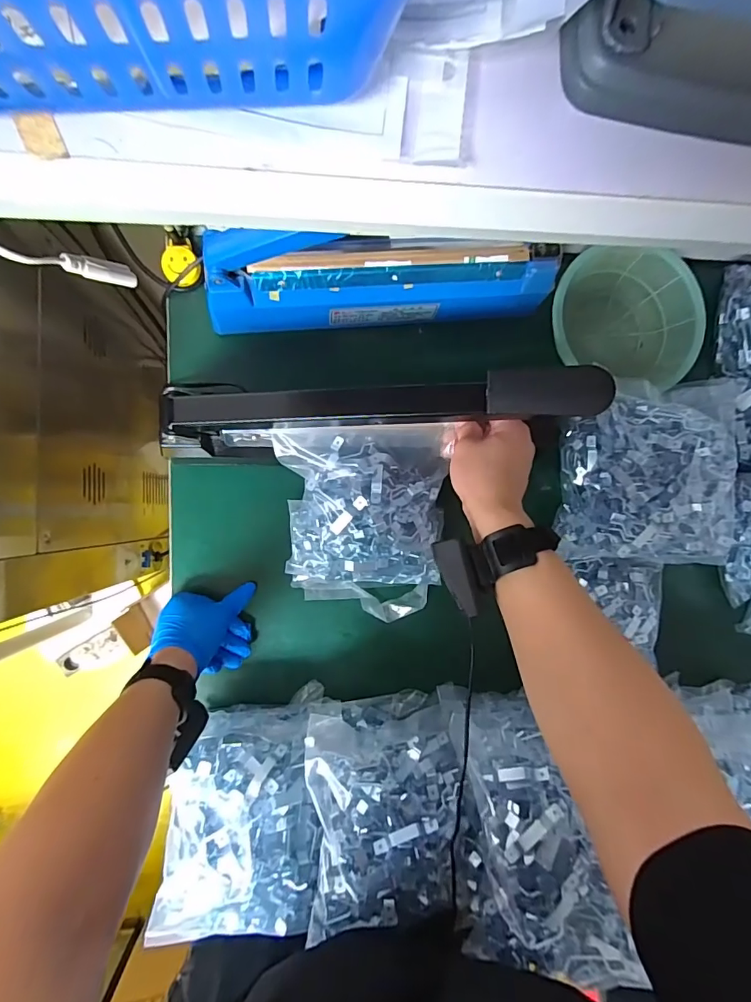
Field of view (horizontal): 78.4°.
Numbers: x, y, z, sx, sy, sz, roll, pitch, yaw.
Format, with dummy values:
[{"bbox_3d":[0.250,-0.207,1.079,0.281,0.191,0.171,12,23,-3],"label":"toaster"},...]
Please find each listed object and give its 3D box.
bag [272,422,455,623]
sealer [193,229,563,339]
[{"bbox_3d":[-0.016,0.031,0.513,0.163,0.124,0.211,-2,88,-6],"label":"bag"},{"bbox_3d":[0.011,-0.257,0.516,0.377,0.116,0.089,-5,89,-6],"label":"sealer"}]

